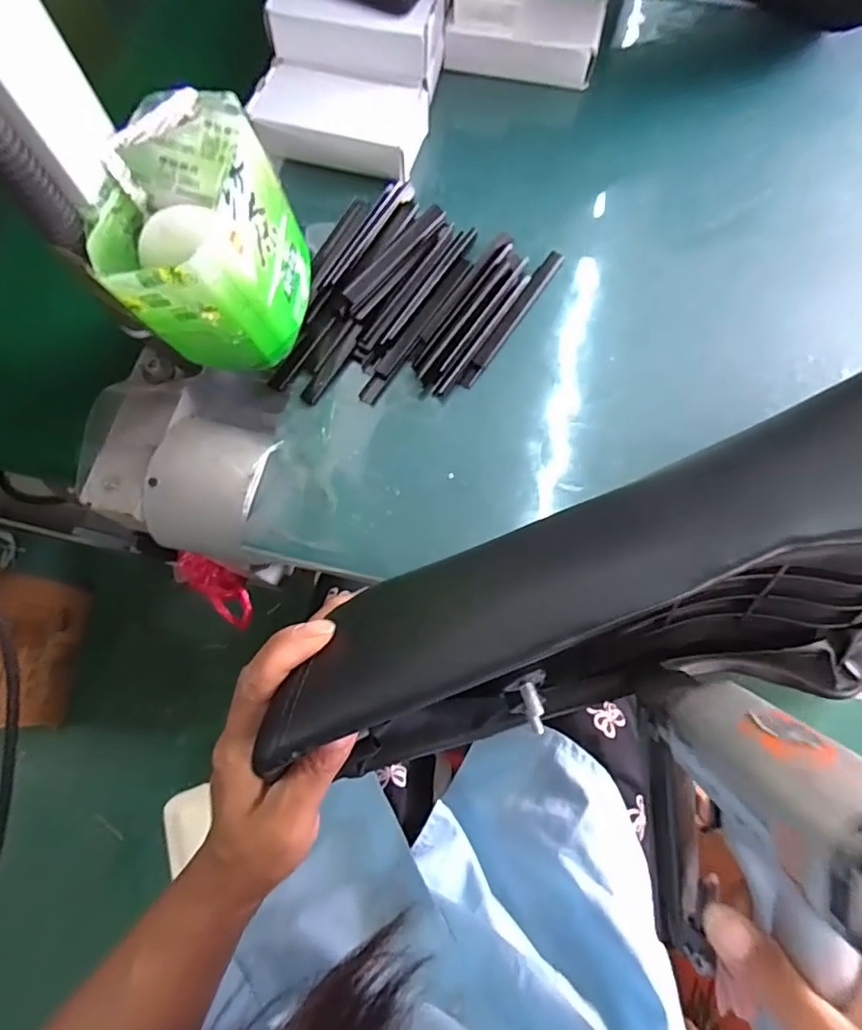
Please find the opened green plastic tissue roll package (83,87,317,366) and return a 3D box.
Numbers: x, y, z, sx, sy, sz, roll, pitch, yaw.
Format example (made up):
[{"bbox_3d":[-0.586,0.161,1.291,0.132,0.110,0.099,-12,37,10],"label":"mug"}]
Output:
[{"bbox_3d":[-0.122,-0.150,0.296,0.085,0.090,0.112,7,73,3],"label":"opened green plastic tissue roll package"}]

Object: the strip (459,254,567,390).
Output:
[{"bbox_3d":[0.059,-0.139,0.376,0.012,0.010,0.128,31,75,10],"label":"strip"}]

